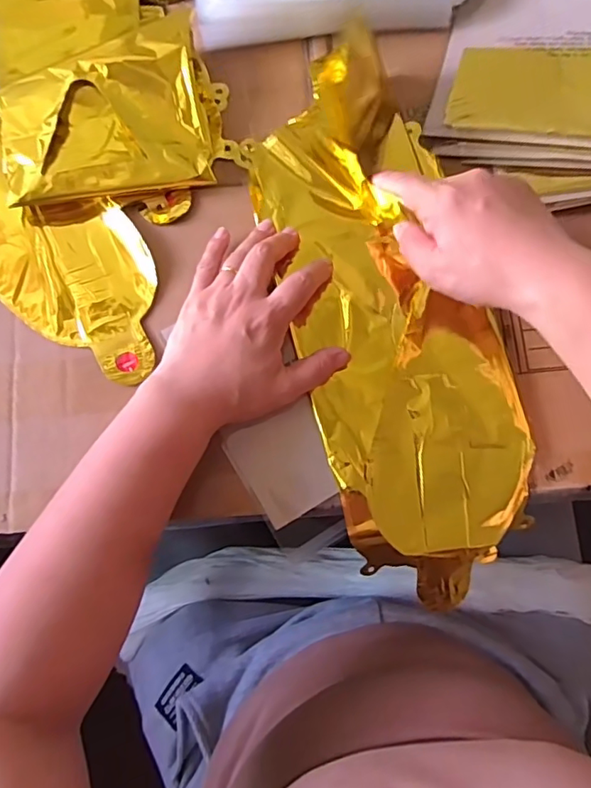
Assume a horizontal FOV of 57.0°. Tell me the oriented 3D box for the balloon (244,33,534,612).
[{"bbox_3d":[0.069,-0.060,0.392,0.139,0.046,0.400,-14,82,-3],"label":"balloon"}]

